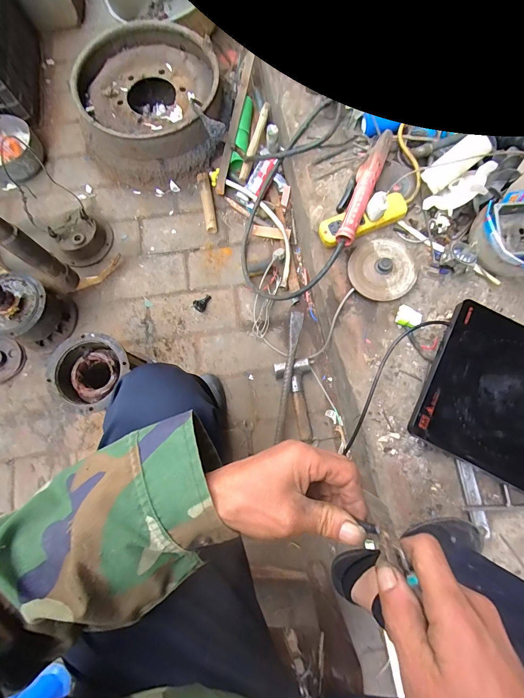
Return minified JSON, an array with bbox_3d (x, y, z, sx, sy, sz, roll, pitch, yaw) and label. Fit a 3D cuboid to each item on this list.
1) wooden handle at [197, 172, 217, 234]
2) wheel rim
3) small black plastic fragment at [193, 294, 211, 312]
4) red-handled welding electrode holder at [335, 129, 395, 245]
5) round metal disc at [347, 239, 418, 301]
[{"bbox_3d":[-0.156,-0.421,0.927,0.034,0.033,0.180,-12,76,-2],"label":"wooden handle"},{"bbox_3d":[-0.303,-0.690,0.931,0.387,0.168,0.404,-7,76,-1],"label":"wheel rim"},{"bbox_3d":[-0.163,-0.128,0.867,0.031,0.028,0.054,23,77,7],"label":"small black plastic fragment"},{"bbox_3d":[0.221,-0.354,0.719,0.053,0.065,0.287,22,77,7],"label":"red-handled welding electrode holder"},{"bbox_3d":[0.266,-0.179,0.699,0.145,0.030,0.140,0,76,1],"label":"round metal disc"}]

